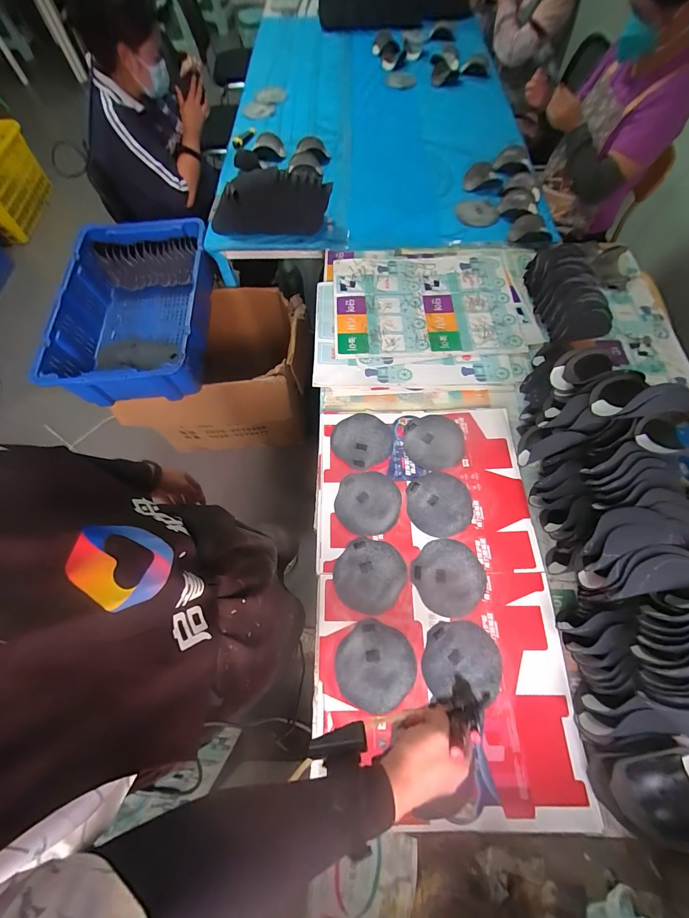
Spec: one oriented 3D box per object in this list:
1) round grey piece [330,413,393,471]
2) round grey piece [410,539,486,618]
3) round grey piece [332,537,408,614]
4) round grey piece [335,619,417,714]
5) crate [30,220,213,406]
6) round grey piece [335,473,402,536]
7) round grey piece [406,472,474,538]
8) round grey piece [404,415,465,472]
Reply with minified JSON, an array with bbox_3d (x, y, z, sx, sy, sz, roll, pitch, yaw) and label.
[{"bbox_3d":[0.045,-0.047,0.825,0.144,0.009,0.136,1,66,-1],"label":"round grey piece"},{"bbox_3d":[0.217,0.243,0.699,0.145,0.007,0.142,1,66,-1],"label":"round grey piece"},{"bbox_3d":[0.053,0.242,0.705,0.135,0.008,0.143,1,66,-1],"label":"round grey piece"},{"bbox_3d":[0.058,0.387,0.634,0.142,0.006,0.139,1,66,-1],"label":"round grey piece"},{"bbox_3d":[-0.705,-0.507,1.137,0.452,0.197,0.698,-5,66,-1],"label":"crate"},{"bbox_3d":[0.053,0.097,0.765,0.142,0.005,0.146,1,66,-1],"label":"round grey piece"},{"bbox_3d":[0.218,0.102,0.764,0.150,0.009,0.141,1,66,-1],"label":"round grey piece"},{"bbox_3d":[0.220,-0.041,0.825,0.143,0.010,0.144,1,66,-1],"label":"round grey piece"}]

